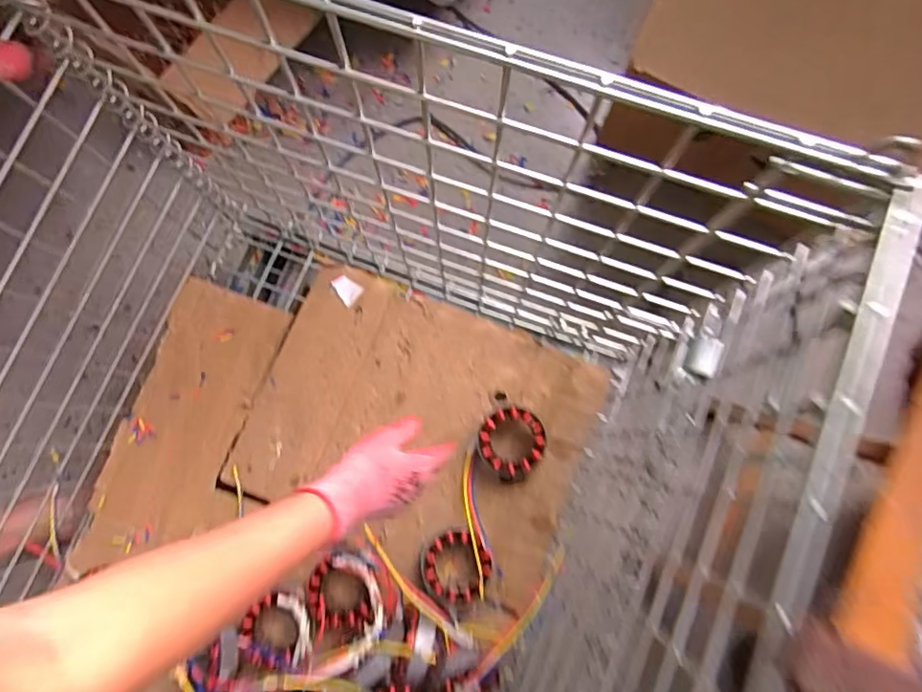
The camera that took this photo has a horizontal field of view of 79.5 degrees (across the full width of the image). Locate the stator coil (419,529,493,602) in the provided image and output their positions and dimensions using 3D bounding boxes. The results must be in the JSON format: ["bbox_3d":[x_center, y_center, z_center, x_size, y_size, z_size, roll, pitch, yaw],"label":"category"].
[{"bbox_3d":[-0.005,0.272,0.692,0.082,0.047,0.084,0,80,0],"label":"stator coil"}]

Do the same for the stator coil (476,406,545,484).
[{"bbox_3d":[0.064,0.125,0.715,0.082,0.045,0.086,0,80,0],"label":"stator coil"}]

